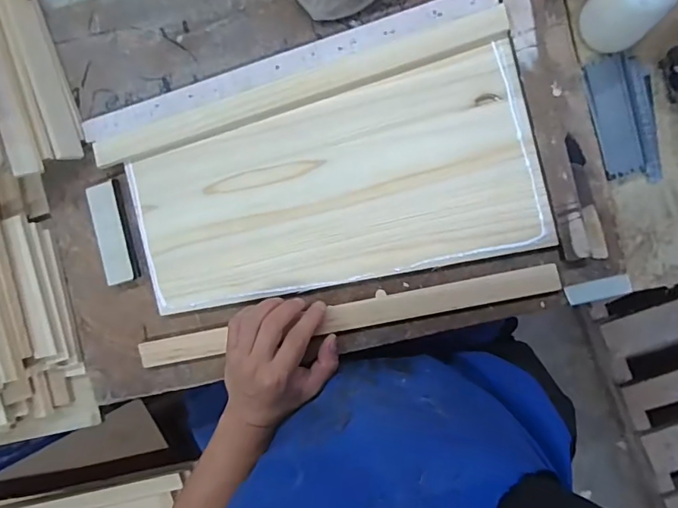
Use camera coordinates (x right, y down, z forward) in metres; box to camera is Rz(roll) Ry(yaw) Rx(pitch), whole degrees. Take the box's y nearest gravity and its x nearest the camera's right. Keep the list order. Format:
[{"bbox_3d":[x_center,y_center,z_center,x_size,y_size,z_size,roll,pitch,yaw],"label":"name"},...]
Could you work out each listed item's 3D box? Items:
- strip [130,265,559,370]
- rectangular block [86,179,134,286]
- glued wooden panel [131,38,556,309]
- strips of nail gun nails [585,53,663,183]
[{"bbox_3d":[0.003,0.069,0.493,0.447,0.014,0.029,-12,92,5],"label":"strip"},{"bbox_3d":[-0.252,-0.022,0.512,0.030,0.011,0.109,-12,92,5],"label":"rectangular block"},{"bbox_3d":[-0.008,-0.065,0.489,0.419,0.008,0.197,-13,92,5],"label":"glued wooden panel"},{"bbox_3d":[0.293,-0.137,0.469,0.064,0.009,0.127,-9,93,5],"label":"strips of nail gun nails"}]

